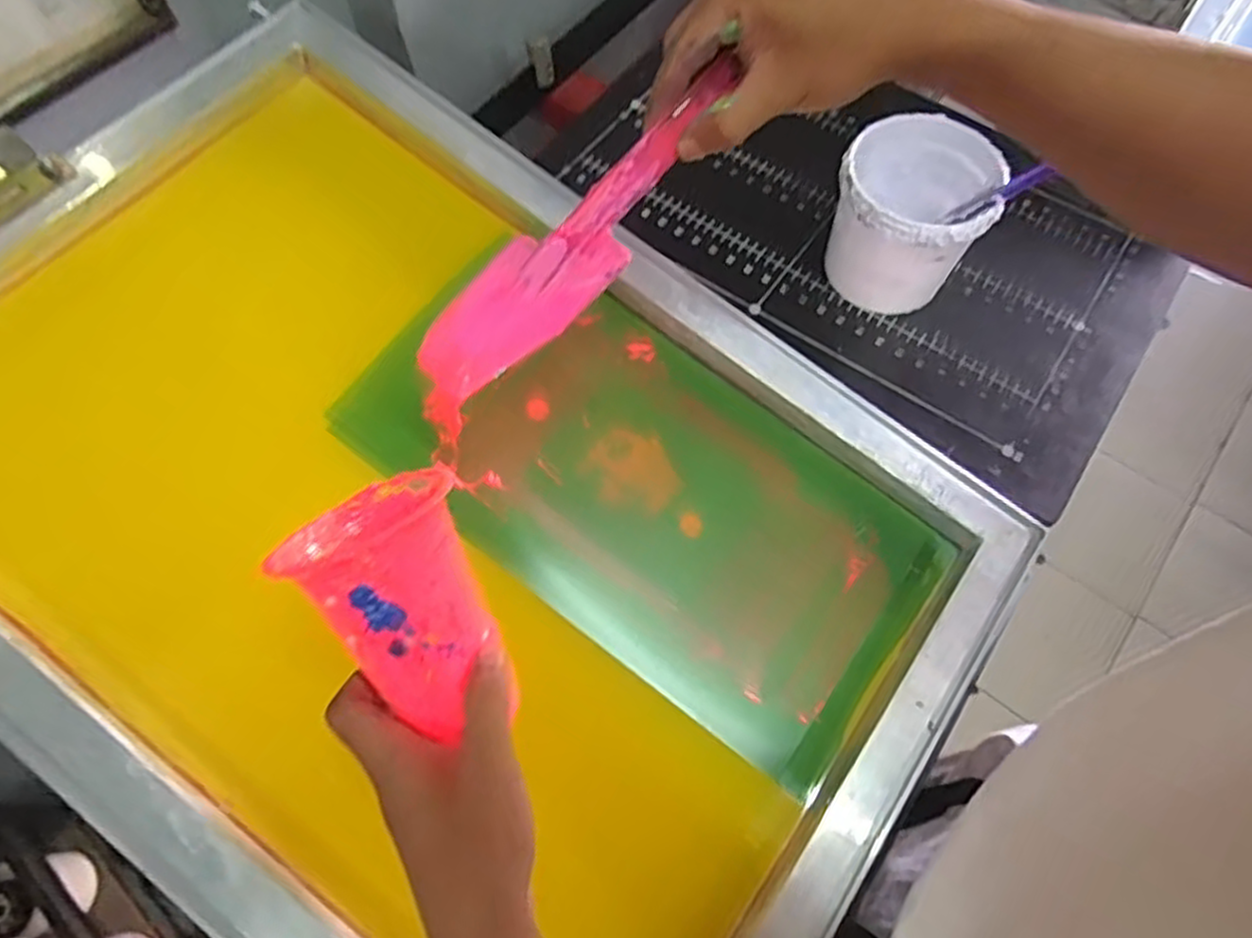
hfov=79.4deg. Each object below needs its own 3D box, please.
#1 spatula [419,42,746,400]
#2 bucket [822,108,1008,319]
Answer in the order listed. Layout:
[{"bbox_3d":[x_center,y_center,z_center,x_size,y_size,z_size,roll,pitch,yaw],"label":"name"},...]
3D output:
[{"bbox_3d":[-0.023,-0.121,0.393,0.215,0.008,0.055,-44,70,10],"label":"spatula"},{"bbox_3d":[0.242,-0.216,0.660,0.124,0.117,0.123,0,64,0],"label":"bucket"}]

